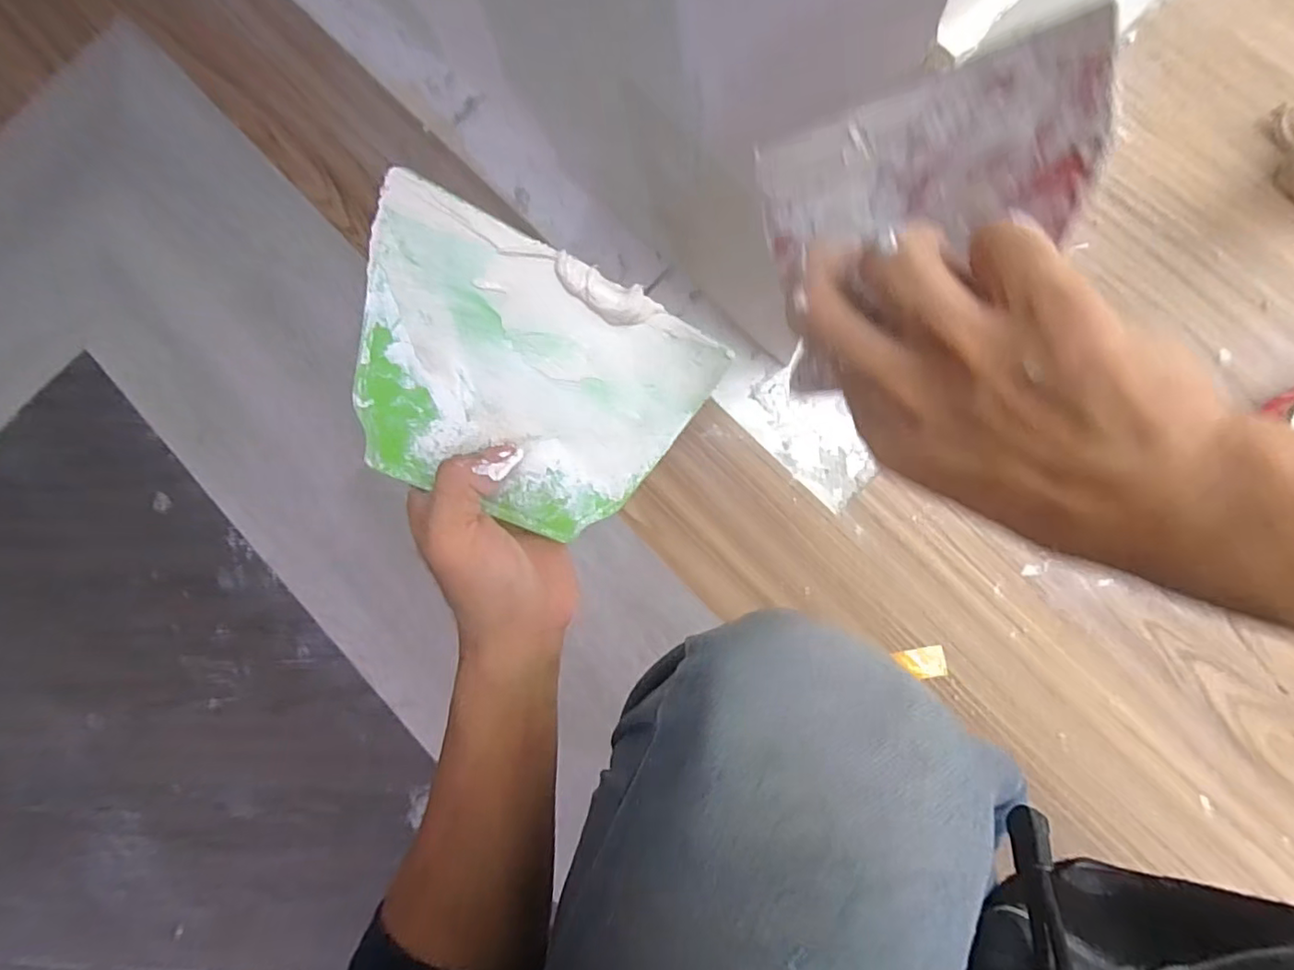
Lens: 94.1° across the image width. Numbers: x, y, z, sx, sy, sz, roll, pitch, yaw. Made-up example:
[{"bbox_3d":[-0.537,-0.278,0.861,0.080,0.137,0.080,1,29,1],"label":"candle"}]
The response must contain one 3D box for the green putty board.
[{"bbox_3d":[-0.058,-0.046,0.294,0.164,0.008,0.128,21,105,-17],"label":"green putty board"}]

